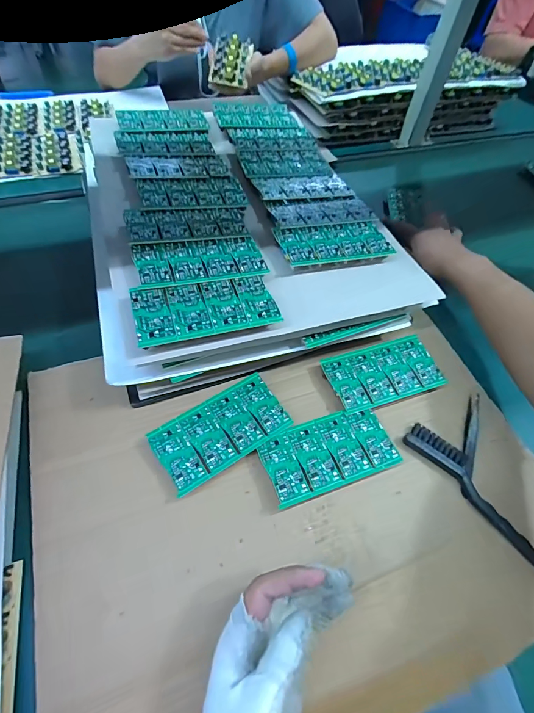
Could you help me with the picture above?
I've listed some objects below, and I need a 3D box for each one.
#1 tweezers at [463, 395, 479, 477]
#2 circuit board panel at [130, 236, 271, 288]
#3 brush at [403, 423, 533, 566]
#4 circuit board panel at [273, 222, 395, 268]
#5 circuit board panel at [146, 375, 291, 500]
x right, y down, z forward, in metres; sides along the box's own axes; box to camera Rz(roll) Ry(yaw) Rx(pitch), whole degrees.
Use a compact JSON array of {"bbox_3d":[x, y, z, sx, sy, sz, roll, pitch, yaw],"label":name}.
[{"bbox_3d":[0.230,0.083,0.391,0.010,0.006,0.102,23,62,8],"label":"tweezers"},{"bbox_3d":[-0.070,-0.106,0.374,0.132,0.011,0.064,-13,59,-12],"label":"circuit board panel"},{"bbox_3d":[0.217,0.137,0.361,0.033,0.015,0.167,-35,69,-21],"label":"brush"},{"bbox_3d":[0.081,-0.138,0.424,0.135,0.016,0.063,-11,58,-11],"label":"circuit board panel"},{"bbox_3d":[-0.048,0.075,0.367,0.133,0.004,0.072,-29,66,-20],"label":"circuit board panel"}]

